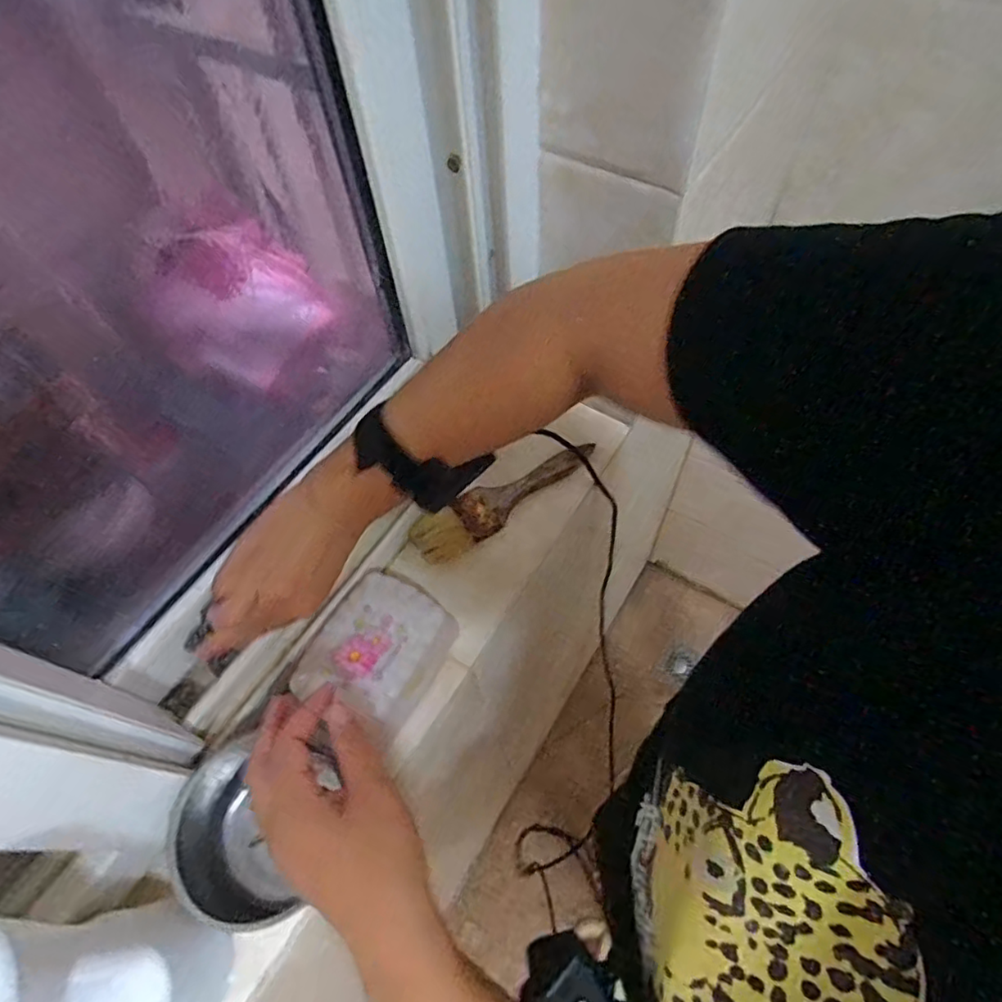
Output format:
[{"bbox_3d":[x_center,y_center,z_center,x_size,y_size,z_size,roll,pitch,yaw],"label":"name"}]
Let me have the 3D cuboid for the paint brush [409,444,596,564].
[{"bbox_3d":[0.004,-0.004,0.521,0.175,0.013,0.041,-32,62,-15],"label":"paint brush"}]

